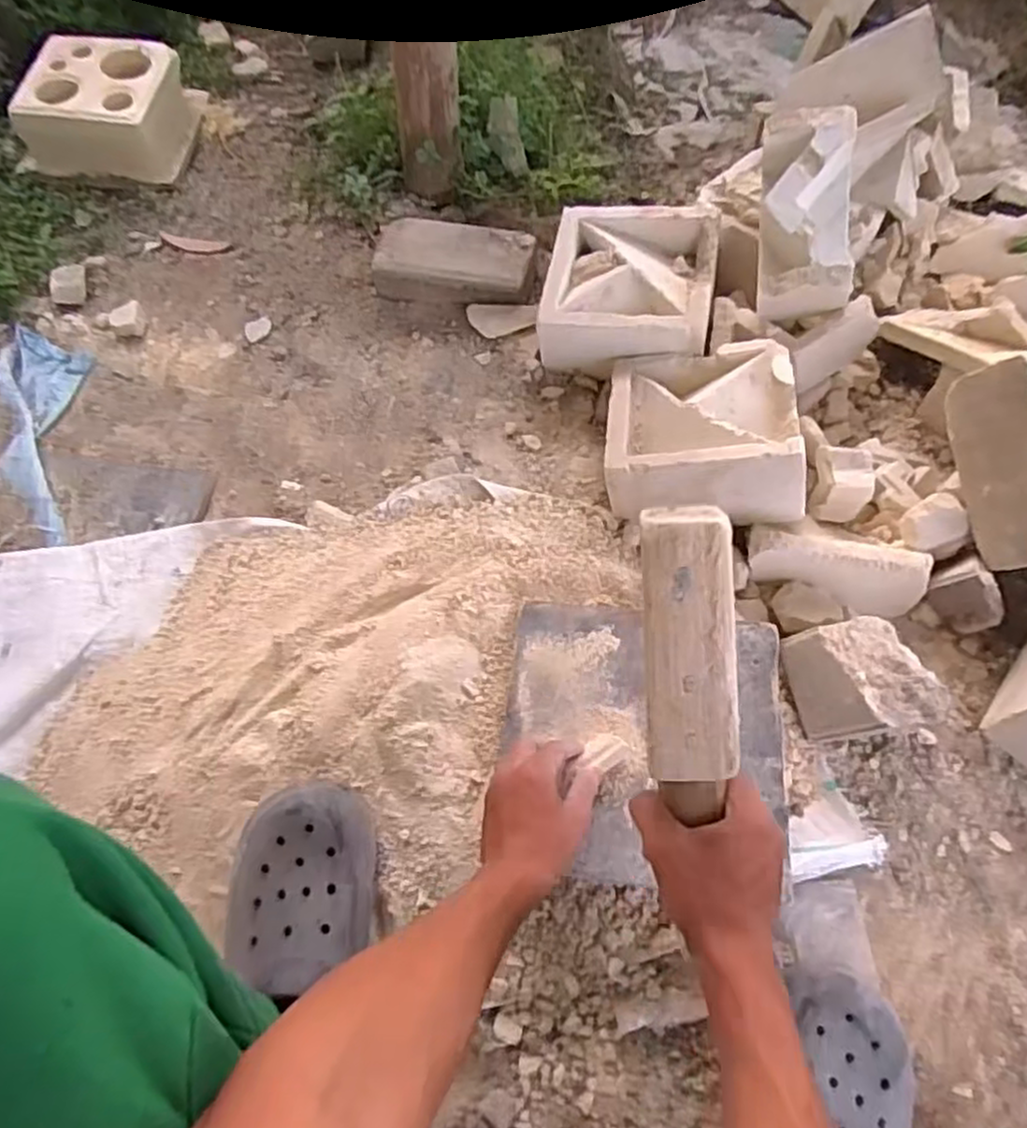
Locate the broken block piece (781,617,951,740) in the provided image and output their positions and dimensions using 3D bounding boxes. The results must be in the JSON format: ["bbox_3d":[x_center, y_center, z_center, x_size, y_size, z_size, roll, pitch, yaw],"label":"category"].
[{"bbox_3d":[0.325,0.111,0.699,0.101,0.081,0.117,-13,63,-5],"label":"broken block piece"}]

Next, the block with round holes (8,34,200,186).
[{"bbox_3d":[-0.646,-0.731,1.185,0.236,0.104,0.226,6,63,4],"label":"block with round holes"}]

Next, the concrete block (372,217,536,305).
[{"bbox_3d":[-0.079,-0.410,1.017,0.221,0.061,0.111,11,64,7],"label":"concrete block"}]

